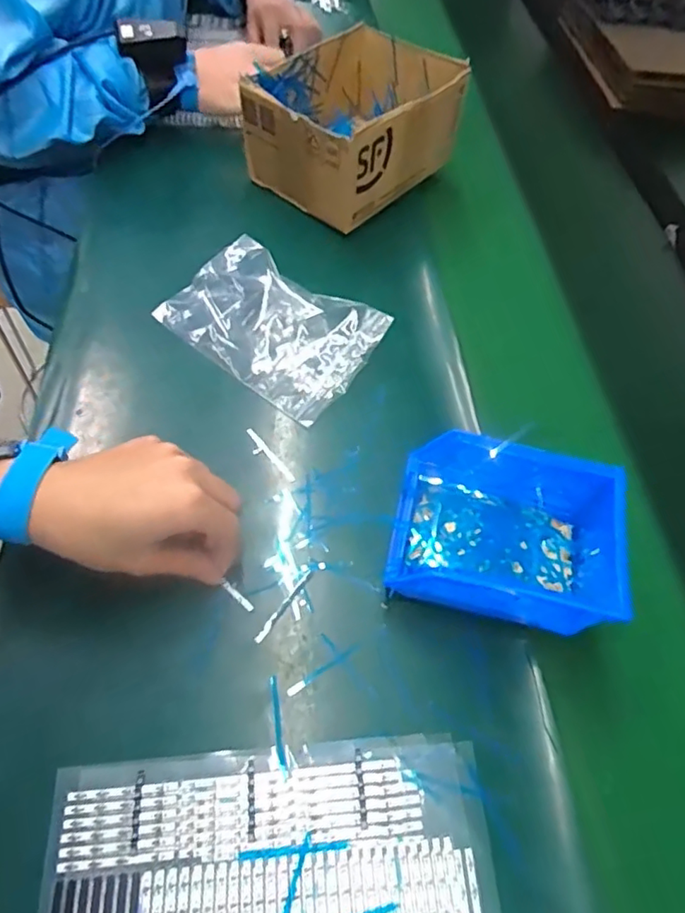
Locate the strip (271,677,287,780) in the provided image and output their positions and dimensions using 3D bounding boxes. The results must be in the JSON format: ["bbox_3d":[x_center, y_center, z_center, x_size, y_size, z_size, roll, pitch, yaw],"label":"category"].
[{"bbox_3d":[-0.039,0.165,0.346,0.005,0.006,0.059,-7,58,-7],"label":"strip"}]

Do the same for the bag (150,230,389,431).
[{"bbox_3d":[-0.064,-0.120,0.505,0.182,0.041,0.118,33,62,17],"label":"bag"}]

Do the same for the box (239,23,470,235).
[{"bbox_3d":[0.016,-0.359,0.619,0.153,0.110,0.210,39,62,17],"label":"box"}]

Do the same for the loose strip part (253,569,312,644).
[{"bbox_3d":[-0.039,0.101,0.385,0.007,0.004,0.058,33,62,17],"label":"loose strip part"}]

